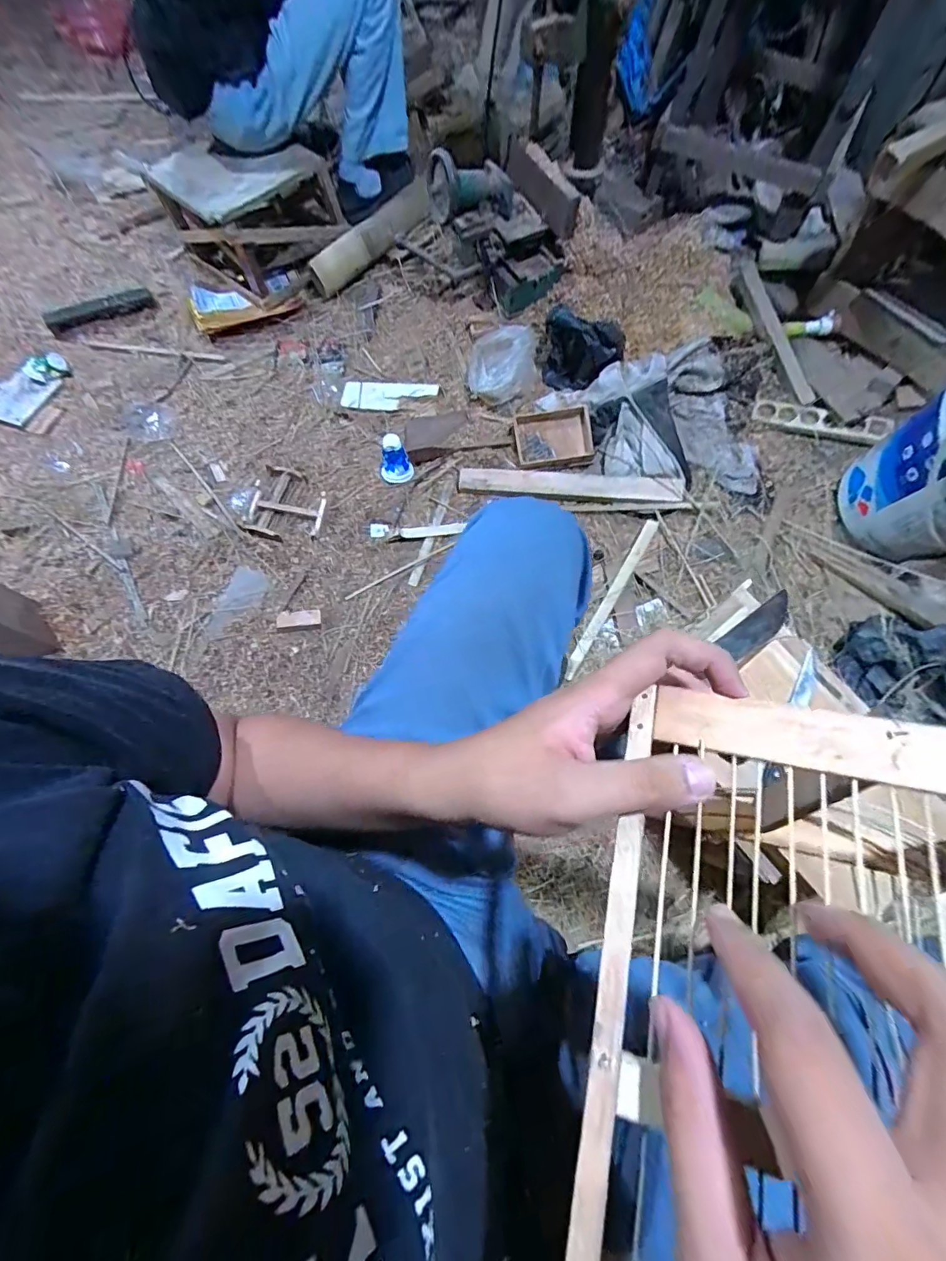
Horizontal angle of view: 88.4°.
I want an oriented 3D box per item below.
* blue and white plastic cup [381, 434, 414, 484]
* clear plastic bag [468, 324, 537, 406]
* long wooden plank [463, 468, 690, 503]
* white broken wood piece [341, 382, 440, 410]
[{"bbox_3d":[-0.169,-0.363,1.032,0.064,0.068,0.067,0,69,1],"label":"blue and white plastic cup"},{"bbox_3d":[0.063,-0.601,1.086,0.156,0.075,0.170,3,69,2],"label":"clear plastic bag"},{"bbox_3d":[0.195,-0.300,1.004,0.448,0.013,0.049,5,94,8],"label":"long wooden plank"},{"bbox_3d":[-0.191,-0.544,1.126,0.217,0.010,0.066,1,84,-1],"label":"white broken wood piece"}]

